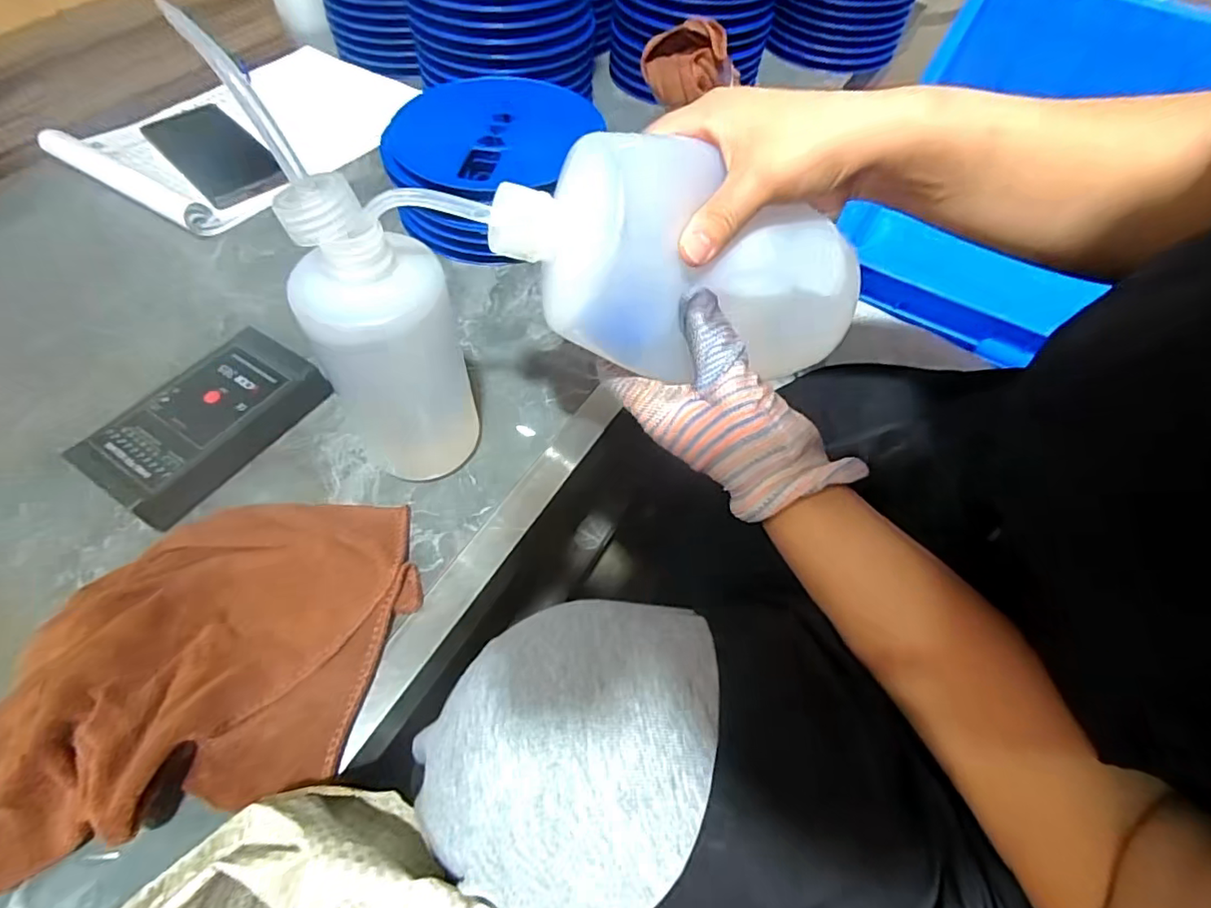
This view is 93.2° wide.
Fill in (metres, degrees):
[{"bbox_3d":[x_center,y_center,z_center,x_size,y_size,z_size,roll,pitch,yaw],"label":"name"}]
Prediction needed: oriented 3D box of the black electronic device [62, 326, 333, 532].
[{"bbox_3d":[-0.249,-0.019,0.363,0.073,0.031,0.127,31,60,16],"label":"black electronic device"}]

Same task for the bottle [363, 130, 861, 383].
[{"bbox_3d":[0.018,-0.099,0.286,0.234,0.073,0.084,7,55,-18],"label":"bottle"}]

